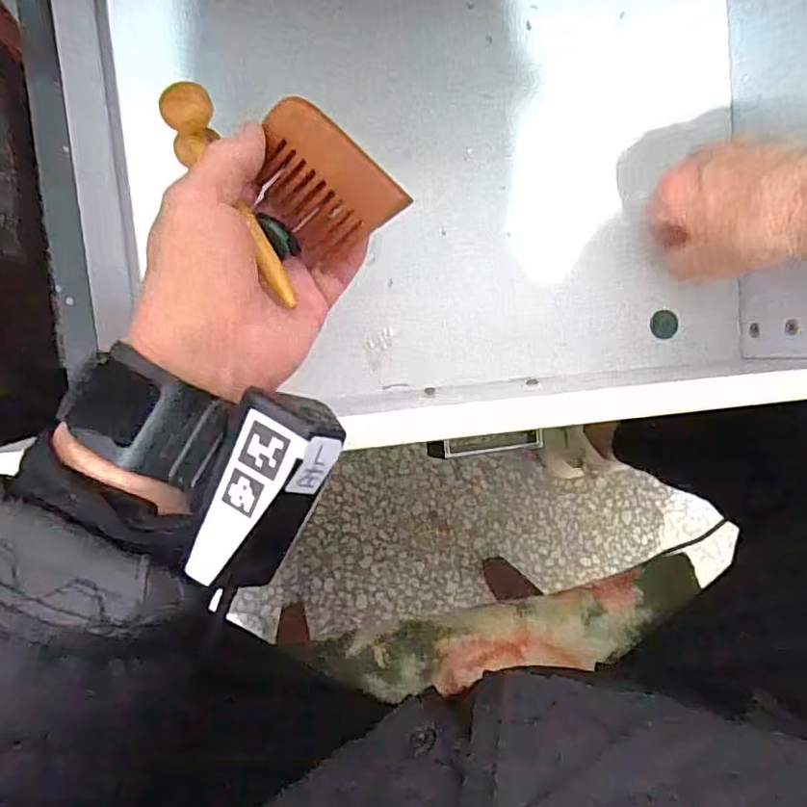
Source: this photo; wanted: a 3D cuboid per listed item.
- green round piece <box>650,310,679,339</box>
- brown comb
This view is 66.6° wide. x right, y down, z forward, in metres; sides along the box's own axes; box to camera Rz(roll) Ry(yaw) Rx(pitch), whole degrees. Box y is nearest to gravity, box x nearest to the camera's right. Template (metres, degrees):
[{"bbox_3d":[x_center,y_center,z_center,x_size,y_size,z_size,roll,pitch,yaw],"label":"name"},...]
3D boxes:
[{"bbox_3d":[0.183,-0.055,0.429,0.018,0.005,0.020,-9,94,-9],"label":"green round piece"},{"bbox_3d":[-0.037,-0.093,0.265,0.066,0.006,0.049,44,113,-1],"label":"brown comb"}]

